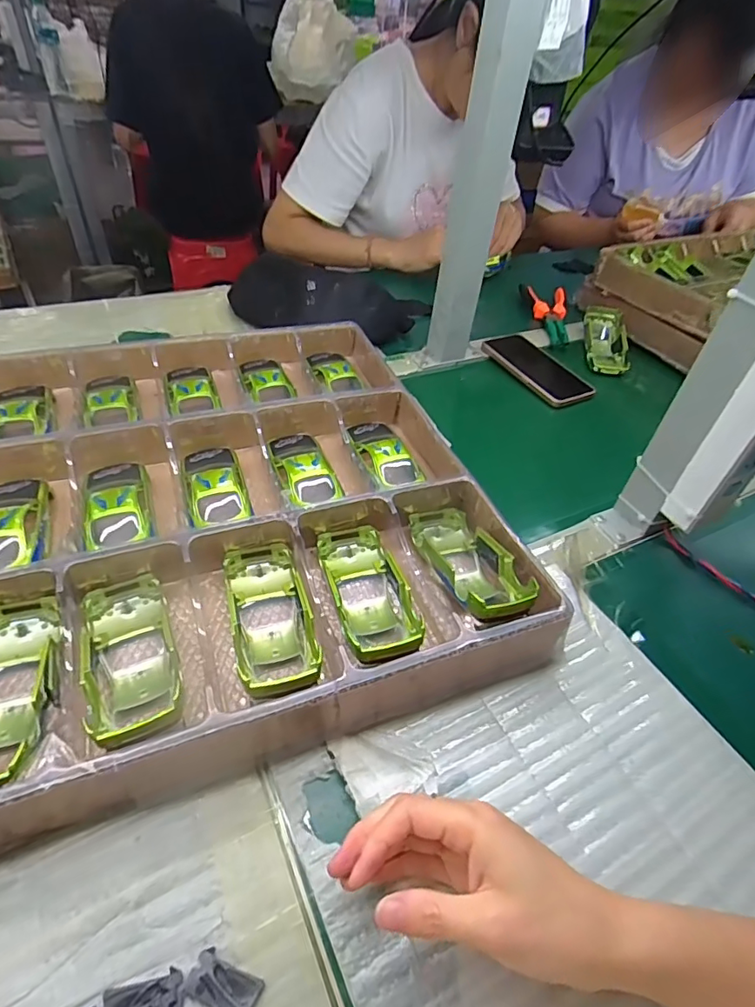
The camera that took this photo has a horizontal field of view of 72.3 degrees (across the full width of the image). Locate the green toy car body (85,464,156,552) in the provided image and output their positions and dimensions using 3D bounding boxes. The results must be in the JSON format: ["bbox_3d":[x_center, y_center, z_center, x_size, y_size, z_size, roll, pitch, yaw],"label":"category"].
[{"bbox_3d":[-0.217,-0.003,0.431,0.050,0.027,0.100,-12,47,-19],"label":"green toy car body"}]

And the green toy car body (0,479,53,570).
[{"bbox_3d":[-0.290,0.013,0.405,0.050,0.024,0.100,-14,48,-20],"label":"green toy car body"}]

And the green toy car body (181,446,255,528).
[{"bbox_3d":[-0.144,-0.018,0.456,0.049,0.030,0.106,-13,47,-19],"label":"green toy car body"}]

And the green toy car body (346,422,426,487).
[{"bbox_3d":[0.006,-0.045,0.501,0.048,0.030,0.109,-10,47,-17],"label":"green toy car body"}]

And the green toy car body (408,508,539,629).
[{"bbox_3d":[0.070,0.044,0.411,0.061,0.055,0.135,-9,46,-16],"label":"green toy car body"}]

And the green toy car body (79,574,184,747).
[{"bbox_3d":[-0.163,0.097,0.340,0.051,0.033,0.120,-15,48,-21],"label":"green toy car body"}]

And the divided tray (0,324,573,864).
[{"bbox_3d":[-0.270,0.009,0.411,0.695,0.049,0.484,-12,47,-19],"label":"divided tray"}]

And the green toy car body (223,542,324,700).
[{"bbox_3d":[-0.074,0.078,0.365,0.057,0.041,0.133,-9,46,-16],"label":"green toy car body"}]

